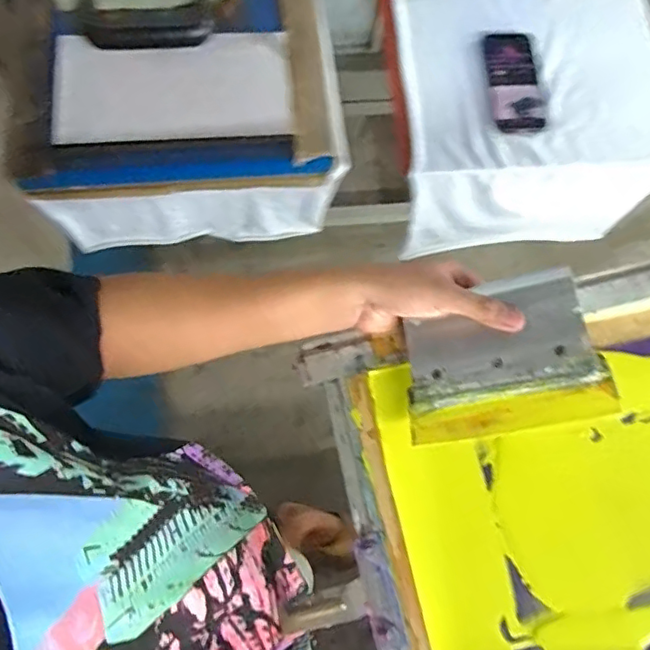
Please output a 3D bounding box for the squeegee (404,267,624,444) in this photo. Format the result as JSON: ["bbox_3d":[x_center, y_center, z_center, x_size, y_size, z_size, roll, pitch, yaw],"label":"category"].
[{"bbox_3d":[0.137,0.027,0.463,0.151,0.014,0.116,-15,84,18],"label":"squeegee"}]

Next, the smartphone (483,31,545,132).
[{"bbox_3d":[0.277,-0.360,0.841,0.071,0.015,0.155,-3,71,-2],"label":"smartphone"}]

